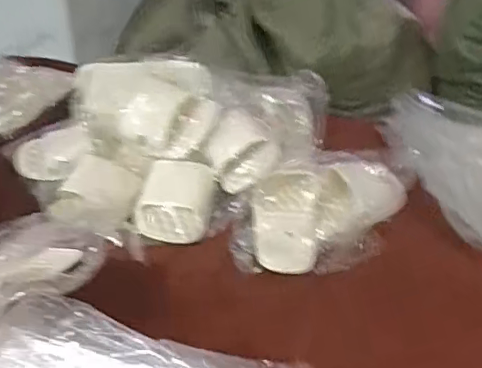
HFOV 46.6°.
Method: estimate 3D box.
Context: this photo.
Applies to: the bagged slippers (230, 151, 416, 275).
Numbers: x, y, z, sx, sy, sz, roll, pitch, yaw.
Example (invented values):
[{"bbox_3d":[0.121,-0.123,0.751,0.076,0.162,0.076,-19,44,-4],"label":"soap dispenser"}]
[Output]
[{"bbox_3d":[0.127,0.043,0.810,0.305,0.097,0.165,-19,43,-24],"label":"bagged slippers"}]

